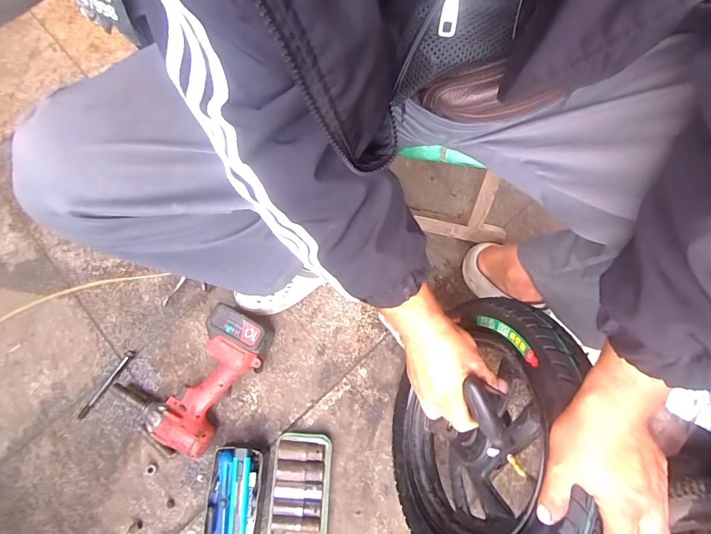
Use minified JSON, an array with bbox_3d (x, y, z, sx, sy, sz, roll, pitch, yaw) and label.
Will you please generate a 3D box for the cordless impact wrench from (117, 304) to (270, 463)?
[{"bbox_3d":[-0.286,0.181,0.684,0.192,0.076,0.262,32,78,10],"label":"cordless impact wrench"}]

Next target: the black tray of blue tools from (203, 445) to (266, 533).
[{"bbox_3d":[-0.203,0.405,0.635,0.090,0.060,0.197,4,75,1],"label":"black tray of blue tools"}]

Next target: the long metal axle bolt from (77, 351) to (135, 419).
[{"bbox_3d":[-0.468,0.219,0.714,0.018,0.016,0.138,30,78,8],"label":"long metal axle bolt"}]

